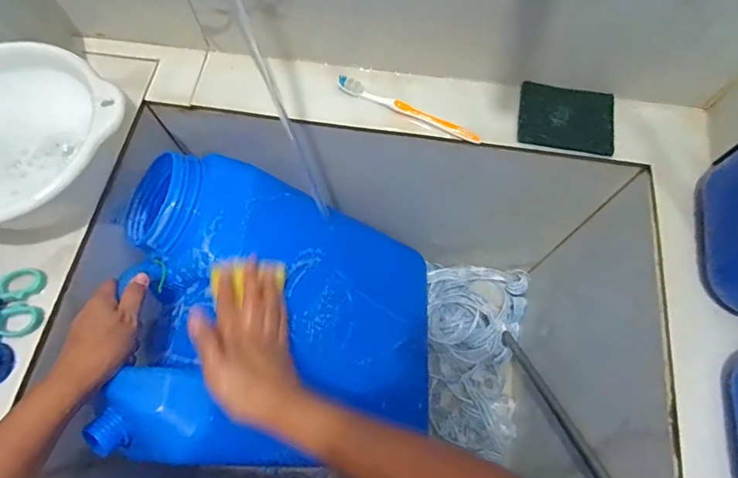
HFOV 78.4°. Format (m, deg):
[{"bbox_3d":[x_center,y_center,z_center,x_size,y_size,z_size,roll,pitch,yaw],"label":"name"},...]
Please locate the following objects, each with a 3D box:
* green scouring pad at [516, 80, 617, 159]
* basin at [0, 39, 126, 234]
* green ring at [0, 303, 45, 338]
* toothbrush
[{"bbox_3d":[0.224,-0.138,0.512,0.102,0.004,0.081,11,68,5],"label":"green scouring pad"},{"bbox_3d":[-0.355,-0.094,0.463,0.198,0.085,0.190,0,68,0],"label":"basin"},{"bbox_3d":[-0.334,0.078,0.434,0.037,0.010,0.033,13,70,2],"label":"green ring"},{"bbox_3d":[0.046,-0.149,0.520,0.174,0.020,0.015,23,70,10],"label":"toothbrush"}]

